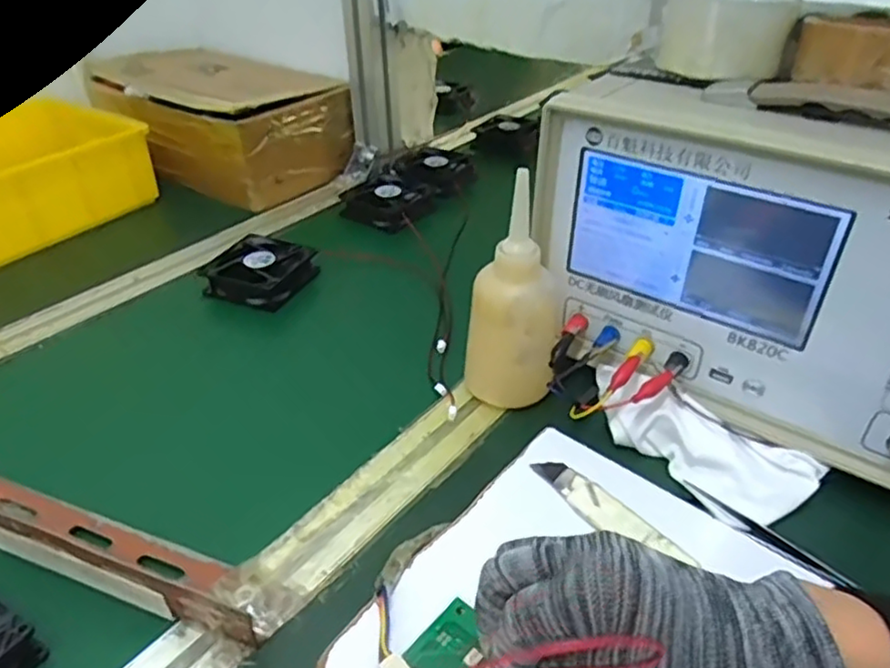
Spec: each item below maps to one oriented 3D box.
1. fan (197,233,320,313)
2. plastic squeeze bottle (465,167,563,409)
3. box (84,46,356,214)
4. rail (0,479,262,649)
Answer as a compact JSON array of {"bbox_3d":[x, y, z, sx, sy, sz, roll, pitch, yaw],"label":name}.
[{"bbox_3d":[-0.172,-0.059,0.612,0.082,0.027,0.076,13,38,18],"label":"fan"},{"bbox_3d":[0.048,-0.024,0.452,0.062,0.148,0.070,8,37,11],"label":"plastic squeeze bottle"},{"bbox_3d":[-0.269,-0.256,0.805,0.284,0.114,0.185,24,43,30],"label":"box"},{"bbox_3d":[-0.268,0.098,0.389,0.383,0.034,0.050,13,38,18],"label":"rail"}]

